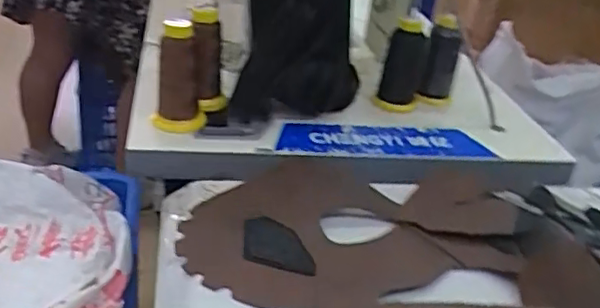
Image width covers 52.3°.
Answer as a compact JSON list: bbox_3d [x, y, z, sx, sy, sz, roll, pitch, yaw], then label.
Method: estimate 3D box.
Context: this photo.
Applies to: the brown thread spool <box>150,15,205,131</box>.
[{"bbox_3d":[-0.139,-0.087,0.697,0.055,0.122,0.052,-2,31,-17],"label":"brown thread spool"}]

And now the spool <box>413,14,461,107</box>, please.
[{"bbox_3d":[0.197,-0.128,0.853,0.045,0.121,0.054,13,30,9],"label":"spool"}]

